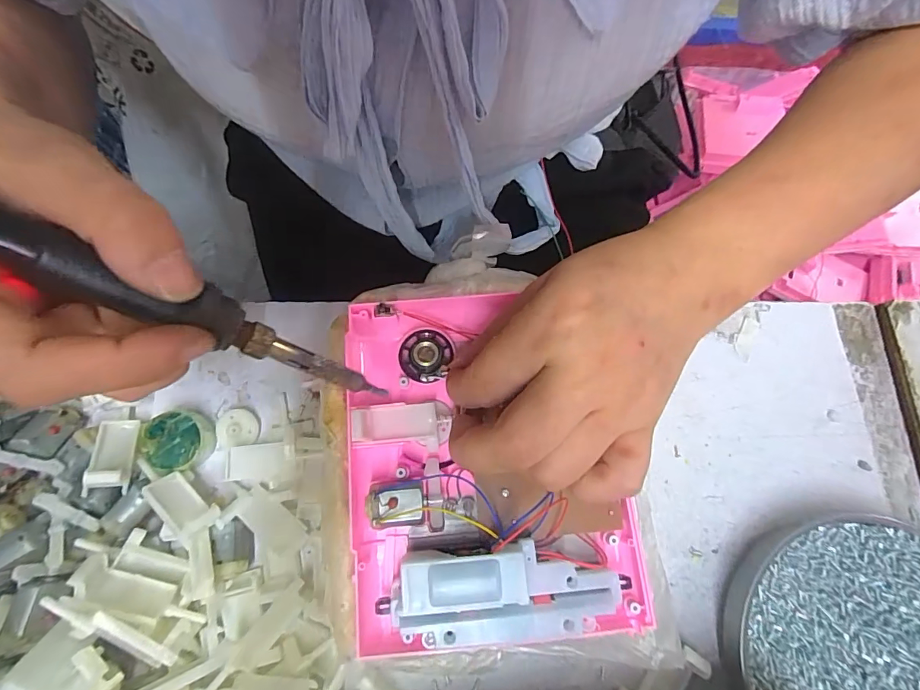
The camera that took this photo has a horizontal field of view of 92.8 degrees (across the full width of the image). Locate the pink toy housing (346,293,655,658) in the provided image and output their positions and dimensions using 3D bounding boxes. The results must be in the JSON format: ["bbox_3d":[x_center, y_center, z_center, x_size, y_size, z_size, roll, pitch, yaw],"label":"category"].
[{"bbox_3d":[0.010,0.047,0.207,0.139,0.039,0.171,-4,74,-3],"label":"pink toy housing"}]

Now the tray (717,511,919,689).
[{"bbox_3d":[0.207,0.153,0.216,0.121,0.021,0.133,0,74,-1],"label":"tray"}]

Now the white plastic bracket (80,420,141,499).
[{"bbox_3d":[-0.183,0.058,0.231,0.018,0.009,0.042,-12,54,-5],"label":"white plastic bracket"}]

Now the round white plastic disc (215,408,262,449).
[{"bbox_3d":[-0.127,0.047,0.250,0.023,0.005,0.021,0,74,-1],"label":"round white plastic disc"}]

